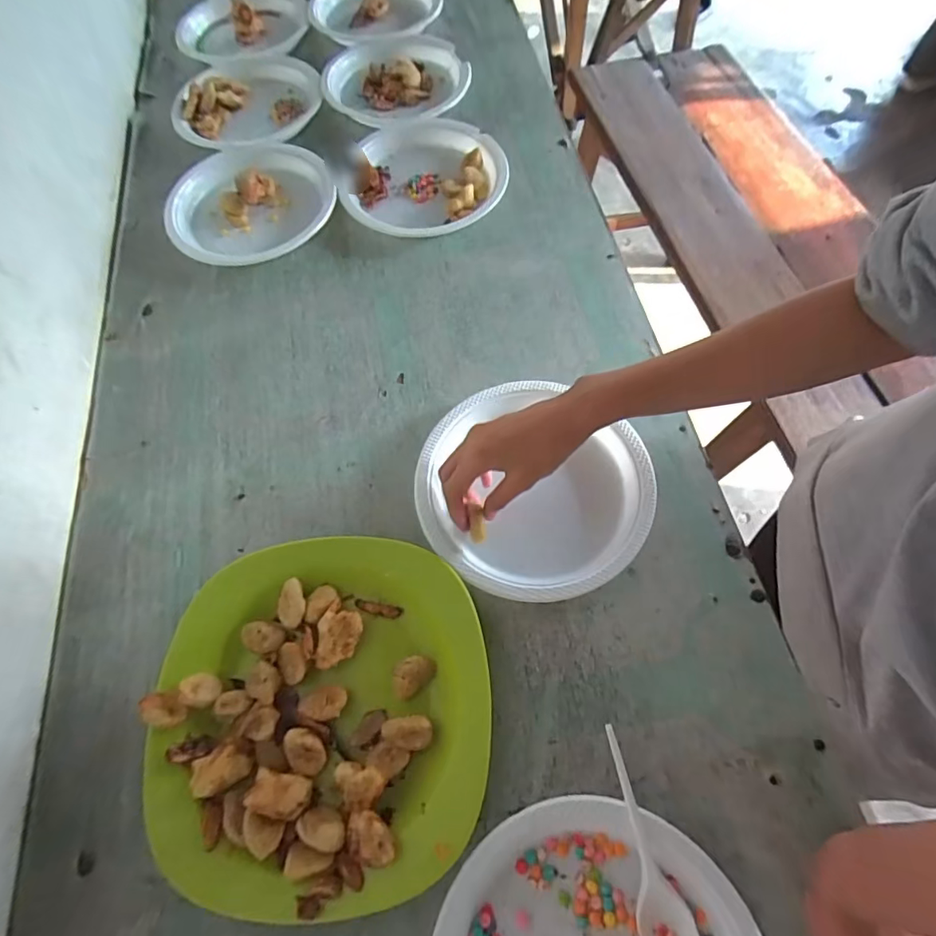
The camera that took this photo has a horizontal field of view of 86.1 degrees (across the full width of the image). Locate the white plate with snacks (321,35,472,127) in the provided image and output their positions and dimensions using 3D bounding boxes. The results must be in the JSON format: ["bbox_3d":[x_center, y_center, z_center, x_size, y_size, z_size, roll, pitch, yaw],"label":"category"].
[{"bbox_3d":[-0.094,-0.557,0.713,0.193,0.042,0.210,-1,66,3],"label":"white plate with snacks"}]

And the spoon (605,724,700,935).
[{"bbox_3d":[0.117,0.250,0.332,0.036,0.016,0.151,-13,80,-3],"label":"spoon"}]

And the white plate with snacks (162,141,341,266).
[{"bbox_3d":[-0.267,-0.337,0.615,0.192,0.036,0.209,-21,67,-6],"label":"white plate with snacks"}]

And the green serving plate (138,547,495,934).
[{"bbox_3d":[-0.109,0.178,0.383,0.241,0.033,0.239,-1,66,3],"label":"green serving plate"}]

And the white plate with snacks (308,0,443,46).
[{"bbox_3d":[-0.144,-0.732,0.793,0.200,0.040,0.171,-7,66,0],"label":"white plate with snacks"}]

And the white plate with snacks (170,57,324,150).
[{"bbox_3d":[-0.313,-0.516,0.695,0.192,0.030,0.211,-1,66,3],"label":"white plate with snacks"}]

